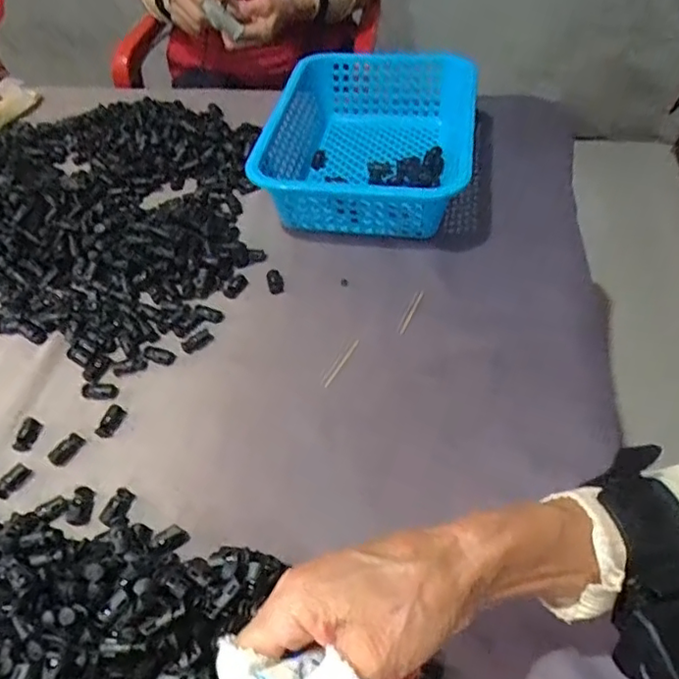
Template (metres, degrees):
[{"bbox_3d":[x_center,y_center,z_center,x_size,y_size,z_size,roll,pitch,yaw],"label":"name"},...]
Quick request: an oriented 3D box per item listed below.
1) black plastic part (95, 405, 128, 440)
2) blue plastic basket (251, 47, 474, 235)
[{"bbox_3d":[-0.186,0.065,0.491,0.015,0.008,0.029,17,51,18],"label":"black plastic part"},{"bbox_3d":[0.039,-0.223,0.678,0.207,0.085,0.271,6,49,9],"label":"blue plastic basket"}]

